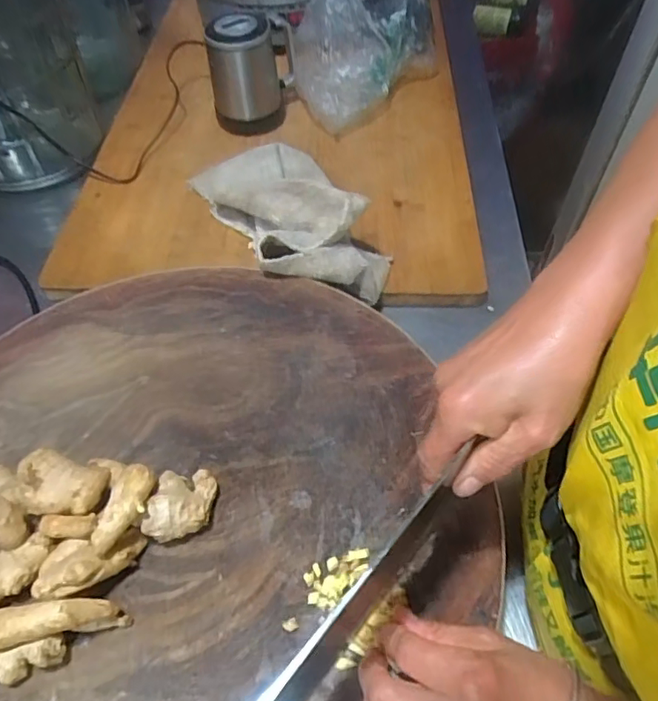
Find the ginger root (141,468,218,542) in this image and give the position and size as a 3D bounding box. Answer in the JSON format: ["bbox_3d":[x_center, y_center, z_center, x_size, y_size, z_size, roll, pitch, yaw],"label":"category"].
[{"bbox_3d":[-0.104,0.111,0.406,0.039,0.031,0.054,6,53,4],"label":"ginger root"}]

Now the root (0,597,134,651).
[{"bbox_3d":[-0.177,0.173,0.355,0.089,0.037,0.022,-5,53,-4],"label":"root"}]

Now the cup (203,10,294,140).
[{"bbox_3d":[-0.112,-0.380,0.768,0.098,0.127,0.104,0,53,0],"label":"cup"}]

